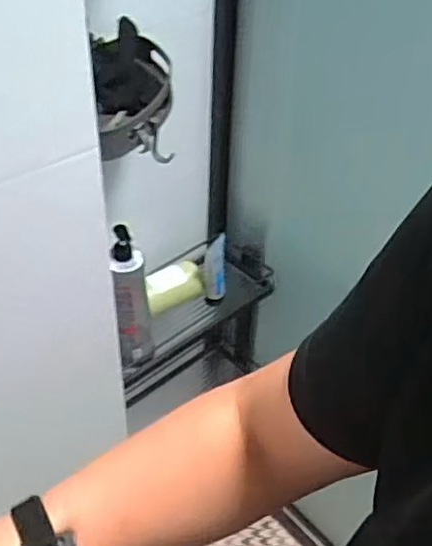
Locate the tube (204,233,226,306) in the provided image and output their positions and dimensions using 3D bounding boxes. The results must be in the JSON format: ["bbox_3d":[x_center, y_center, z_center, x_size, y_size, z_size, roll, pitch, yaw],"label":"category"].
[{"bbox_3d":[-0.001,-0.004,1.212,0.041,0.147,0.032,3,42,1],"label":"tube"}]

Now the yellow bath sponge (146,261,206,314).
[{"bbox_3d":[-0.082,0.028,1.238,0.122,0.061,0.069,-26,49,-28],"label":"yellow bath sponge"}]

